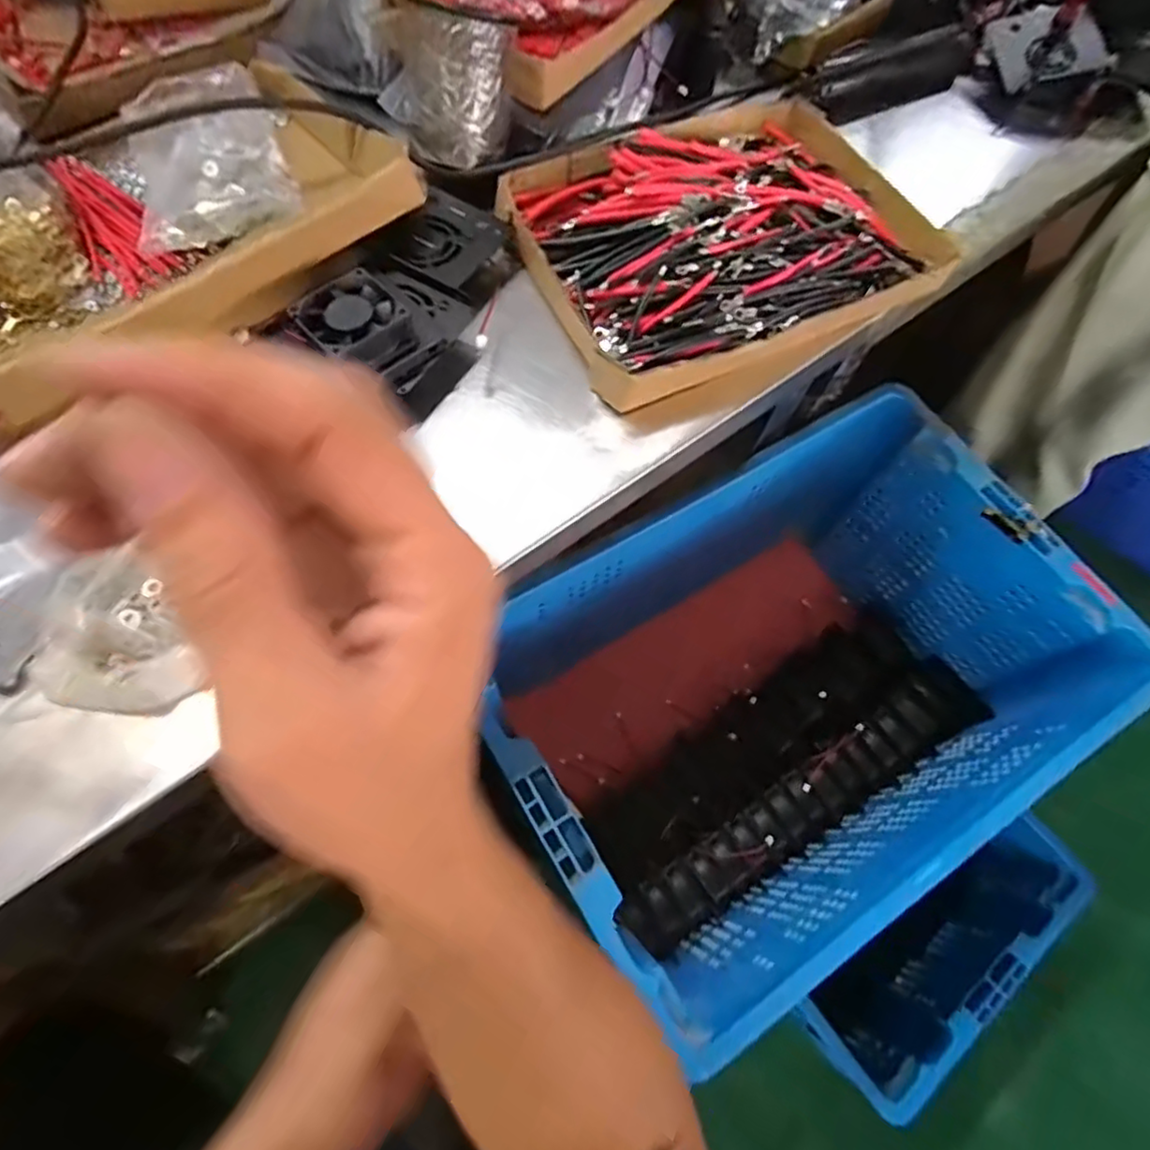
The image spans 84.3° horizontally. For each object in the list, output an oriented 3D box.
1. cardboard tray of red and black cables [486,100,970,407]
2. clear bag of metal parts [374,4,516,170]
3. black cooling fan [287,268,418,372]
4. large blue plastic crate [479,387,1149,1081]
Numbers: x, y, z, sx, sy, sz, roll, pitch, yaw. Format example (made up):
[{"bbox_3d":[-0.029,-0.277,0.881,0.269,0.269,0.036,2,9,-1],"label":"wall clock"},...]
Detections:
[{"bbox_3d":[0.120,-0.278,0.506,0.337,0.043,0.255,-28,70,-15],"label":"cardboard tray of red and black cables"},{"bbox_3d":[-0.101,-0.380,0.497,0.095,0.097,0.050,14,39,9],"label":"clear bag of metal parts"},{"bbox_3d":[-0.145,-0.166,0.421,0.057,0.027,0.065,-41,74,-19],"label":"black cooling fan"},{"bbox_3d":[0.209,0.128,0.704,0.571,0.290,0.382,-30,71,-15],"label":"large blue plastic crate"}]

